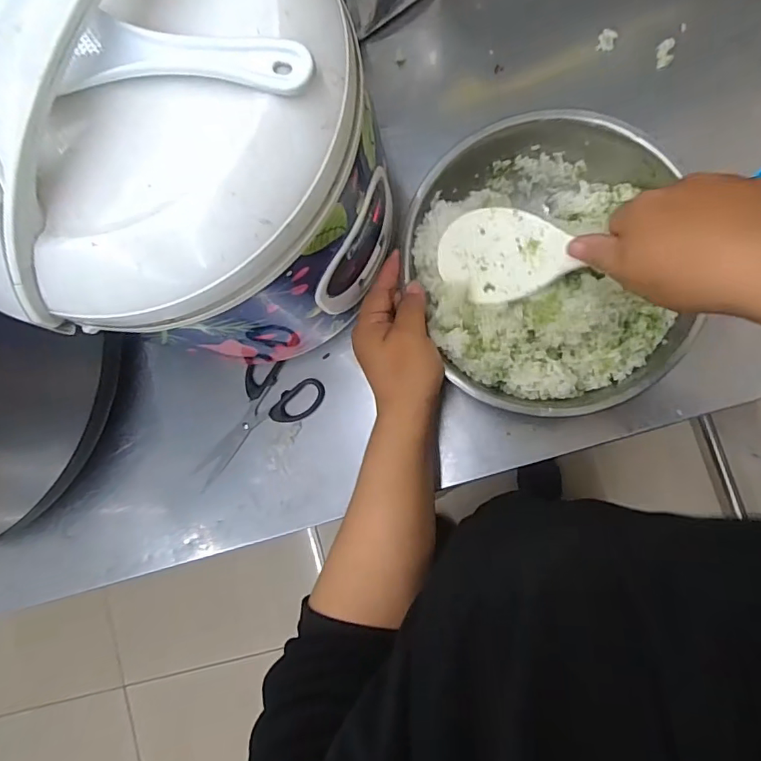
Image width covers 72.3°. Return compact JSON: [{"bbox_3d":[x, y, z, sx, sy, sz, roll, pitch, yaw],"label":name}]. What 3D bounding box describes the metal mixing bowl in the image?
[{"bbox_3d":[0.126,-0.084,0.400,0.189,0.071,0.216,-13,84,7],"label":"metal mixing bowl"}]

